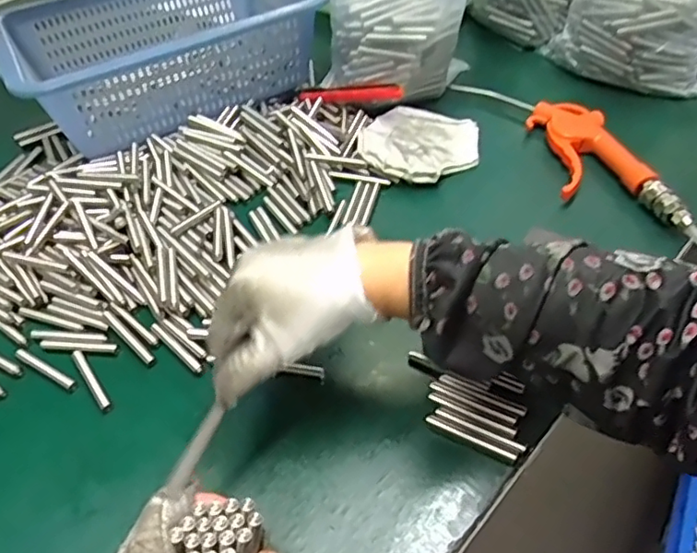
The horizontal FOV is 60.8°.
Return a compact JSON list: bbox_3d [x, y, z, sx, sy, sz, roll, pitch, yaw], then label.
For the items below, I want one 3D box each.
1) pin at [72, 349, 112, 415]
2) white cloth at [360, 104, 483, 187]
[{"bbox_3d":[-0.178,0.072,0.411,0.008,0.005,0.057,-33,54,-22],"label":"pin"},{"bbox_3d":[0.068,-0.128,0.561,0.104,0.022,0.110,17,52,19],"label":"white cloth"}]

